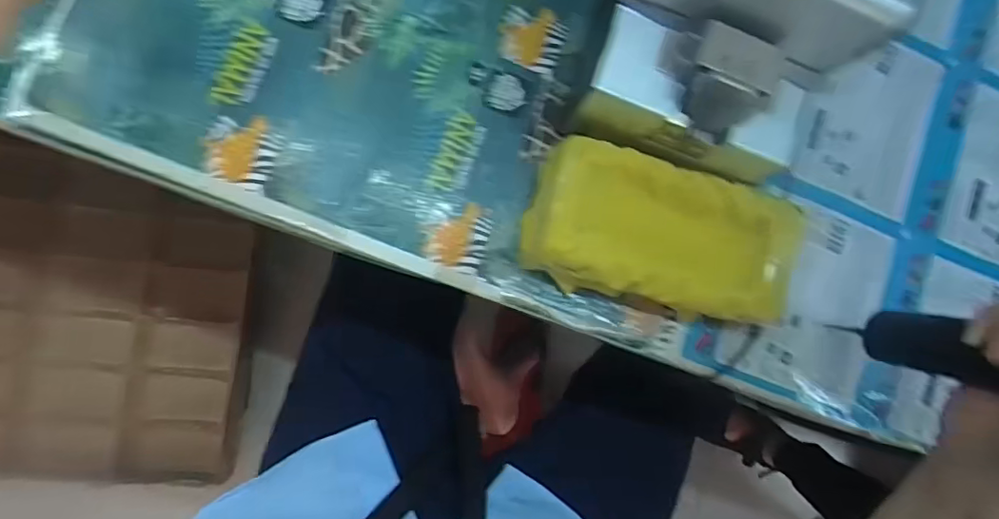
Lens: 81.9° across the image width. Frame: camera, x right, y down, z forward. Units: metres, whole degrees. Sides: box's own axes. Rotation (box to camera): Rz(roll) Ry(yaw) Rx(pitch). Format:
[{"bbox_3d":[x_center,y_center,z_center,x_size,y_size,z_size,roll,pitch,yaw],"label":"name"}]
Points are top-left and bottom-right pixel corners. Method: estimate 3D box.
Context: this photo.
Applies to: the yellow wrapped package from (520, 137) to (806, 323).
[{"bbox_3d":[0.103,-0.012,0.368,0.169,0.047,0.086,15,83,-8],"label":"yellow wrapped package"}]

